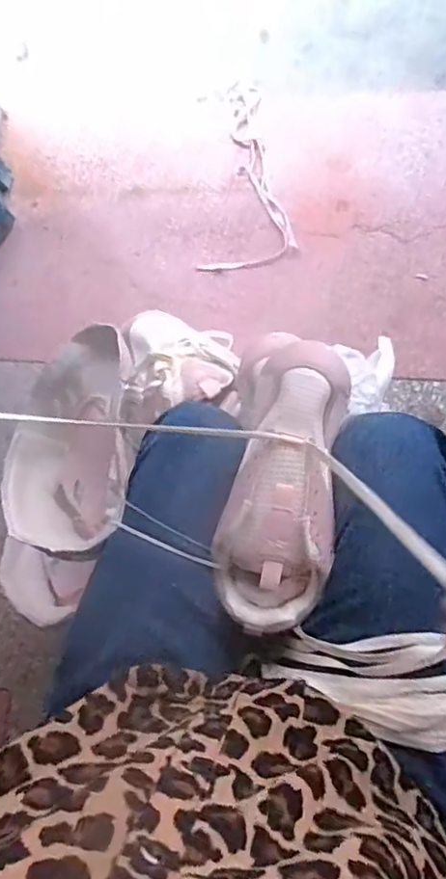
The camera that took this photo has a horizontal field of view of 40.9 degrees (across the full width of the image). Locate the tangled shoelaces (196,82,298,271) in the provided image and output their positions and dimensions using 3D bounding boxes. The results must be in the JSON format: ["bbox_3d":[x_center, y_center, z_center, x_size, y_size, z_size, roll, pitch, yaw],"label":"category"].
[{"bbox_3d":[0.035,-0.473,1.039,0.156,0.010,0.382,-3,74,1],"label":"tangled shoelaces"}]

